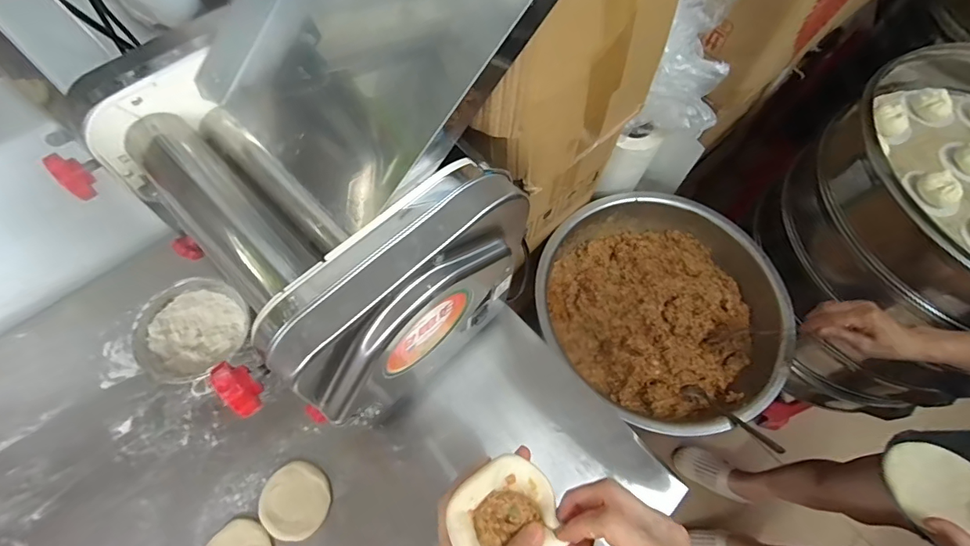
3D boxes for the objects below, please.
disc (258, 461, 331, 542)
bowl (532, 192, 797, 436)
[{"bbox_3d":[-0.237,0.285,0.585,0.081,0.009,0.085,1,64,-3],"label":"disc"},{"bbox_3d":[0.310,0.067,0.833,0.409,0.111,0.419,1,64,-3],"label":"bowl"}]

